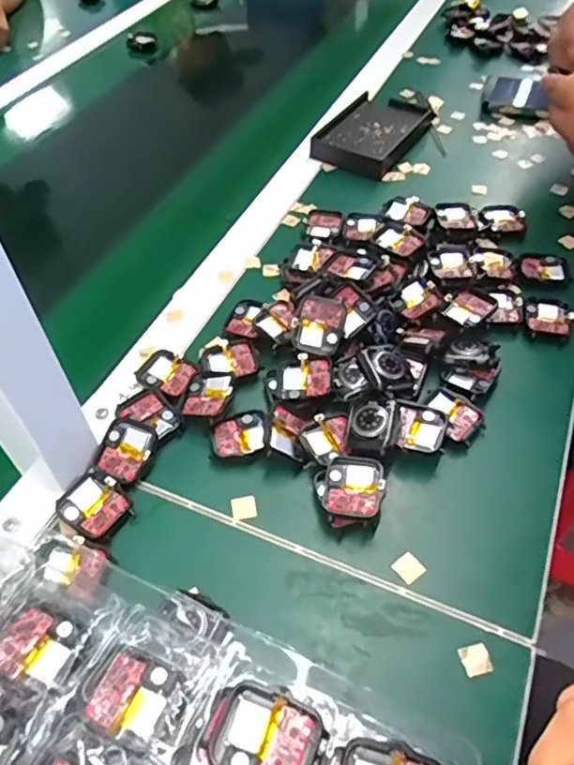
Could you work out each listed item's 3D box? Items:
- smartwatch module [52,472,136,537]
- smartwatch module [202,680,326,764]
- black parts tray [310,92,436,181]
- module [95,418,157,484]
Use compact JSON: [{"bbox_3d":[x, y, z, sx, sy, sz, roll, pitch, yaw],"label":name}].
[{"bbox_3d":[-0.126,0.081,0.389,0.044,0.008,0.037,26,56,21],"label":"smartwatch module"},{"bbox_3d":[-0.010,0.151,0.253,0.047,0.008,0.038,14,52,13],"label":"smartwatch module"},{"bbox_3d":[0.103,-0.295,0.694,0.089,0.021,0.152,24,55,20],"label":"black parts tray"},{"bbox_3d":[-0.112,0.048,0.414,0.037,0.011,0.042,20,75,15],"label":"module"}]

